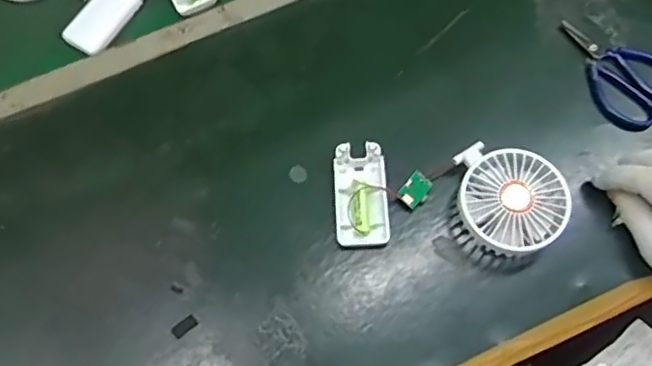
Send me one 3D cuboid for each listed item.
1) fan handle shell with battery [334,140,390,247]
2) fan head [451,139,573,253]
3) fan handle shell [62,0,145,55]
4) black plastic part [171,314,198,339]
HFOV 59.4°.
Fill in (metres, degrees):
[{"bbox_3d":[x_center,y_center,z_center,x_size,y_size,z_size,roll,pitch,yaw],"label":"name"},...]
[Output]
[{"bbox_3d":[0.032,0.011,0.522,0.045,0.028,0.096,-2,69,0],"label":"fan handle shell with battery"},{"bbox_3d":[0.156,0.018,0.498,0.086,0.052,0.093,4,68,5],"label":"fan head"},{"bbox_3d":[-0.232,-0.179,0.605,0.050,0.008,0.092,33,73,13],"label":"fan handle shell"},{"bbox_3d":[-0.121,0.123,0.489,0.022,0.004,0.011,-38,73,-13],"label":"black plastic part"}]

